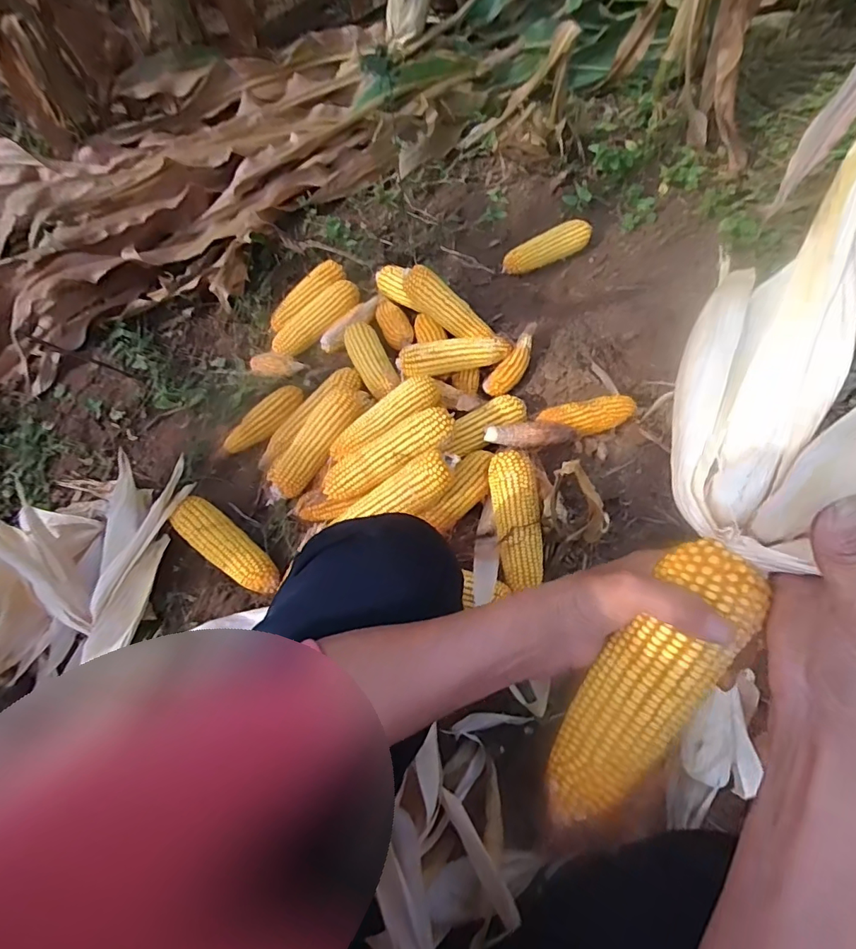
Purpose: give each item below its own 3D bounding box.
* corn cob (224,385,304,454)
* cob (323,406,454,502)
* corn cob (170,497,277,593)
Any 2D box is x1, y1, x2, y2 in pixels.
[{"bbox_3d":[-0.276,-0.091,0.851,0.050,0.039,0.154,40,73,18],"label":"corn cob"},{"bbox_3d":[-0.056,-0.028,0.725,0.205,0.046,0.062,-31,68,-11],"label":"cob"},{"bbox_3d":[-0.300,0.110,0.743,0.187,0.044,0.064,35,72,16],"label":"corn cob"}]

